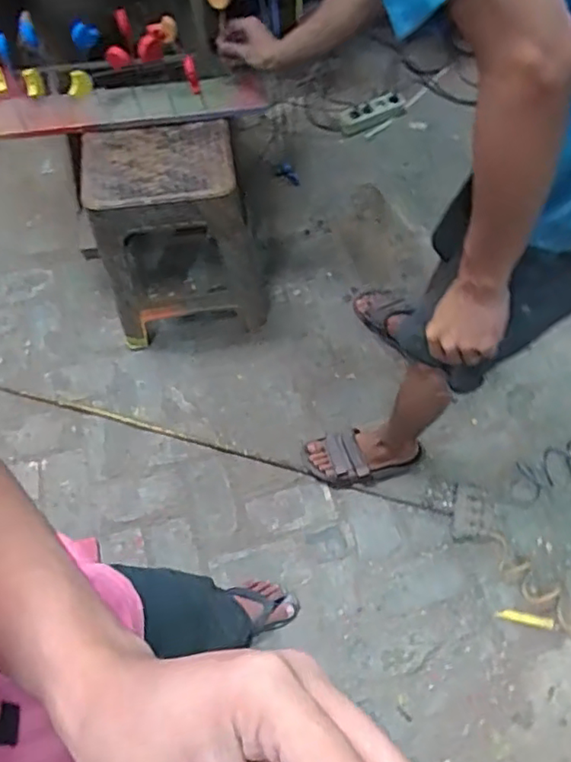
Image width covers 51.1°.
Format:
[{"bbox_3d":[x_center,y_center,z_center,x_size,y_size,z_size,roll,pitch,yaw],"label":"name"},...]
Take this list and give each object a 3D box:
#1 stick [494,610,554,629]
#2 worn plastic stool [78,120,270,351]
[{"bbox_3d":[0.498,0.493,1.242,0.120,0.009,0.020,11,67,6],"label":"stick"},{"bbox_3d":[-0.239,-0.303,1.349,0.339,0.479,0.236,-11,67,-3],"label":"worn plastic stool"}]

